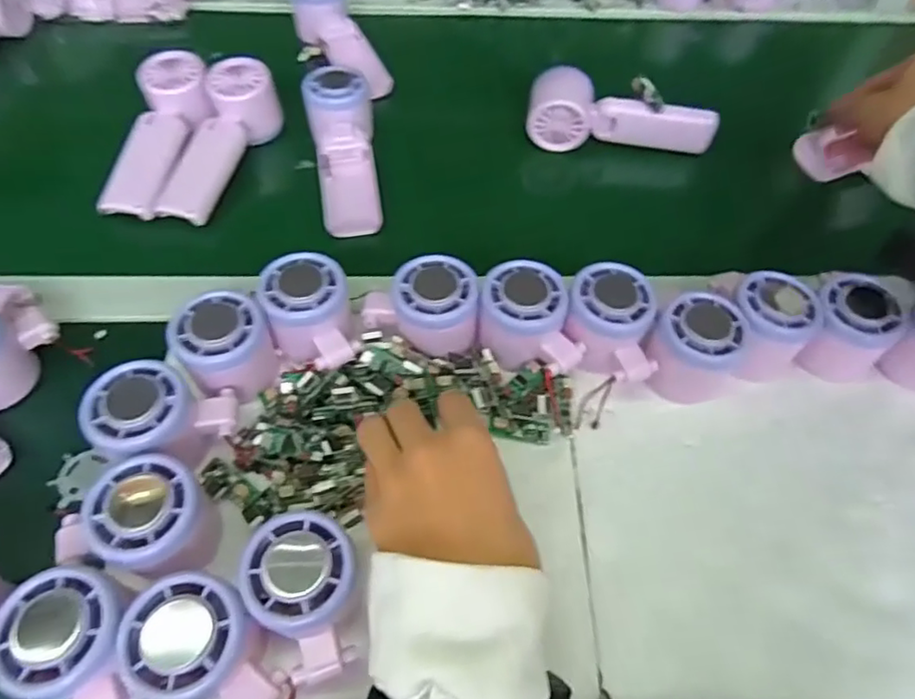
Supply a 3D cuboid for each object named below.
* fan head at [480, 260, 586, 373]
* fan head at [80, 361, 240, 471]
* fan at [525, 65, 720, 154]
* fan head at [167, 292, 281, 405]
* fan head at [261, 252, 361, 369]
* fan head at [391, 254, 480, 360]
[{"bbox_3d":[0.049,-0.020,0.412,0.066,0.044,0.069,0,60,1],"label":"fan head"},{"bbox_3d":[-0.170,0.040,0.368,0.074,0.051,0.056,-7,60,-4],"label":"fan head"},{"bbox_3d":[0.150,-0.213,0.573,0.166,0.045,0.052,11,57,5],"label":"fan"},{"bbox_3d":[-0.146,-0.001,0.397,0.054,0.052,0.056,1,56,-1],"label":"fan head"},{"bbox_3d":[-0.095,-0.022,0.408,0.055,0.043,0.075,-20,59,-15],"label":"fan head"},{"bbox_3d":[-0.014,-0.028,0.414,0.054,0.040,0.054,1,56,-1],"label":"fan head"}]

